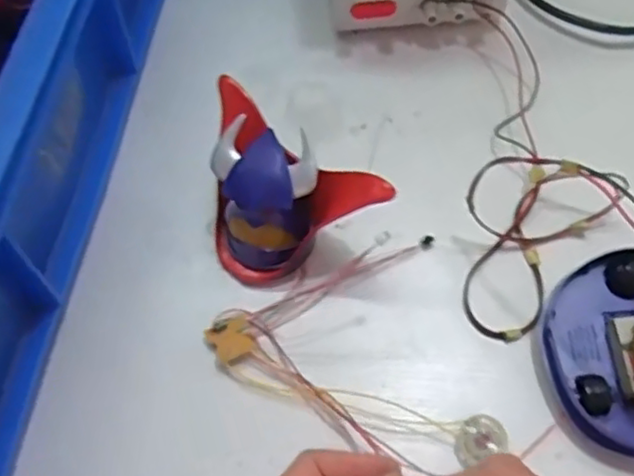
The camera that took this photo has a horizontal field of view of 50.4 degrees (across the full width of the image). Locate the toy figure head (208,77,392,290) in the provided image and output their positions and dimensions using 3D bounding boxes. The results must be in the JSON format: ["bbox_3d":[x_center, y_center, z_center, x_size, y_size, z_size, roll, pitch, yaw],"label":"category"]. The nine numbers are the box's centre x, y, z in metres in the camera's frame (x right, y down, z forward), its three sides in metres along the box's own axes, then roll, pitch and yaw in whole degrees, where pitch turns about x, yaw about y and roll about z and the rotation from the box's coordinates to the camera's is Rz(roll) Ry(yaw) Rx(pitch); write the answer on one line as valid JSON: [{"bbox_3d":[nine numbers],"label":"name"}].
[{"bbox_3d":[-0.028,-0.022,0.402,0.116,0.066,0.075,33,67,19],"label":"toy figure head"}]

